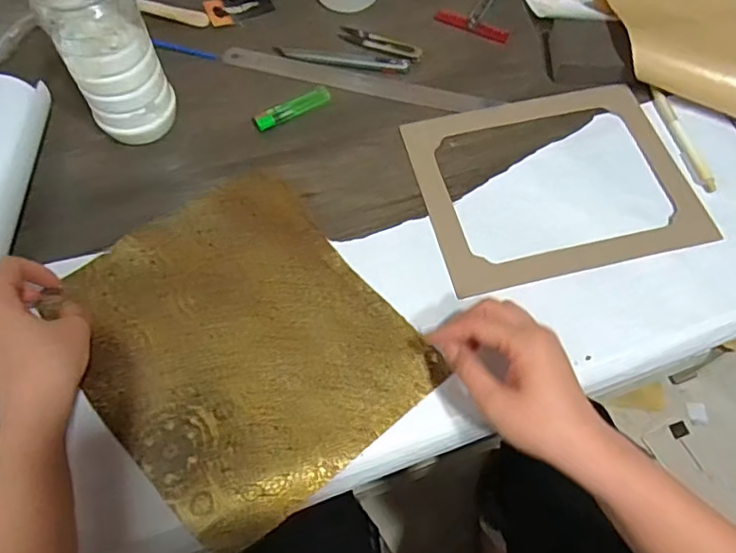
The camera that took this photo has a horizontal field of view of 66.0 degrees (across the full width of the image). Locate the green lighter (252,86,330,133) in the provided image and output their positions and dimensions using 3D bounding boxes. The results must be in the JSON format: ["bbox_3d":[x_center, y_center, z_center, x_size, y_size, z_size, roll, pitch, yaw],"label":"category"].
[{"bbox_3d":[-0.078,-0.173,0.583,0.083,0.009,0.017,-27,67,-13],"label":"green lighter"}]

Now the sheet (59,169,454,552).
[{"bbox_3d":[-0.107,0.047,0.474,0.228,0.009,0.275,-34,69,-16],"label":"sheet"}]

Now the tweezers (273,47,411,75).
[{"bbox_3d":[-0.029,-0.236,0.620,0.148,0.004,0.021,8,64,4],"label":"tweezers"}]

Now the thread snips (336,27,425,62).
[{"bbox_3d":[0.013,-0.261,0.633,0.099,0.006,0.025,26,66,12],"label":"thread snips"}]

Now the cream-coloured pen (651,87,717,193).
[{"bbox_3d":[0.314,-0.140,0.564,0.012,0.006,0.132,-10,64,-5],"label":"cream-coloured pen"}]

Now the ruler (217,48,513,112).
[{"bbox_3d":[-0.012,-0.207,0.607,0.297,0.004,0.029,14,57,7],"label":"ruler"}]

